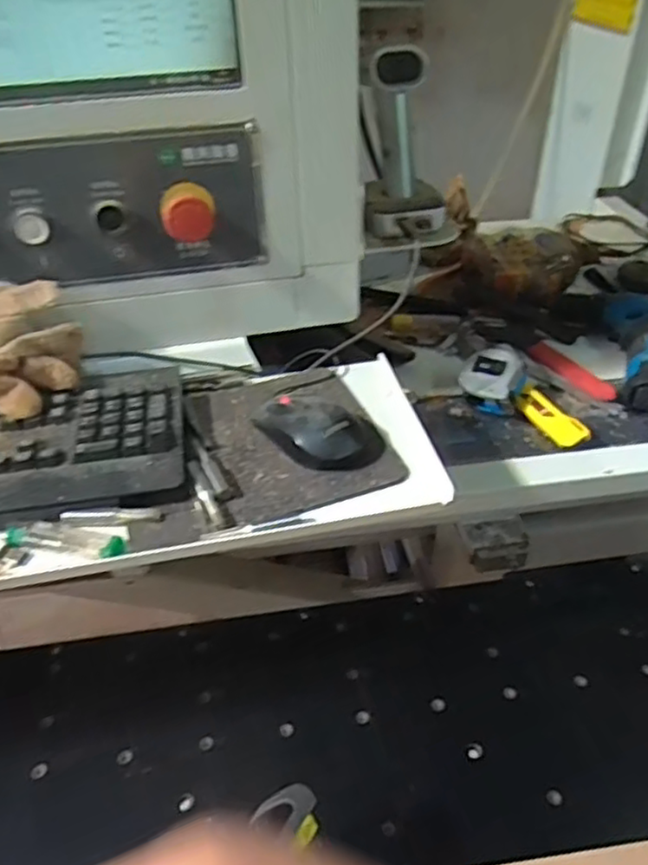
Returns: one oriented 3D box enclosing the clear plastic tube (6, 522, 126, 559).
[{"bbox_3d":[-0.186,0.078,0.498,0.085,0.009,0.020,7,38,9],"label":"clear plastic tube"}]

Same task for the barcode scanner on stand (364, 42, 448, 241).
[{"bbox_3d":[0.077,-0.288,0.690,0.078,0.175,0.060,-7,16,-8],"label":"barcode scanner on stand"}]

